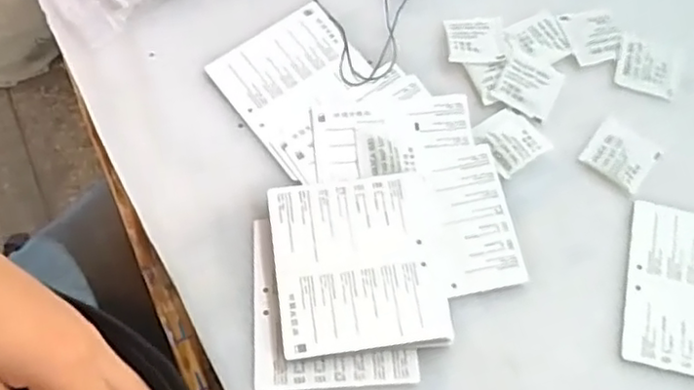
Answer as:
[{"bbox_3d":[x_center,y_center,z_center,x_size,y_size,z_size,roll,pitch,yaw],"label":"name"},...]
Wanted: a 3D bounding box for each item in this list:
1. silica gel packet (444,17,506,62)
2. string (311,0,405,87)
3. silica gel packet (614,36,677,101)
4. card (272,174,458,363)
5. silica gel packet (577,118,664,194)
[{"bbox_3d":[0.088,-0.106,0.442,0.039,0.008,0.039,1,68,-3],"label":"silica gel packet"},{"bbox_3d":[0.023,-0.114,0.441,0.076,0.006,0.077,-17,70,-10],"label":"string"},{"bbox_3d":[0.207,-0.088,0.443,0.041,0.004,0.040,17,68,4],"label":"silica gel packet"},{"bbox_3d":[0.006,0.040,0.373,0.095,0.012,0.102,-7,69,-6],"label":"card"},{"bbox_3d":[0.178,-0.026,0.417,0.042,0.004,0.041,38,71,11],"label":"silica gel packet"}]

